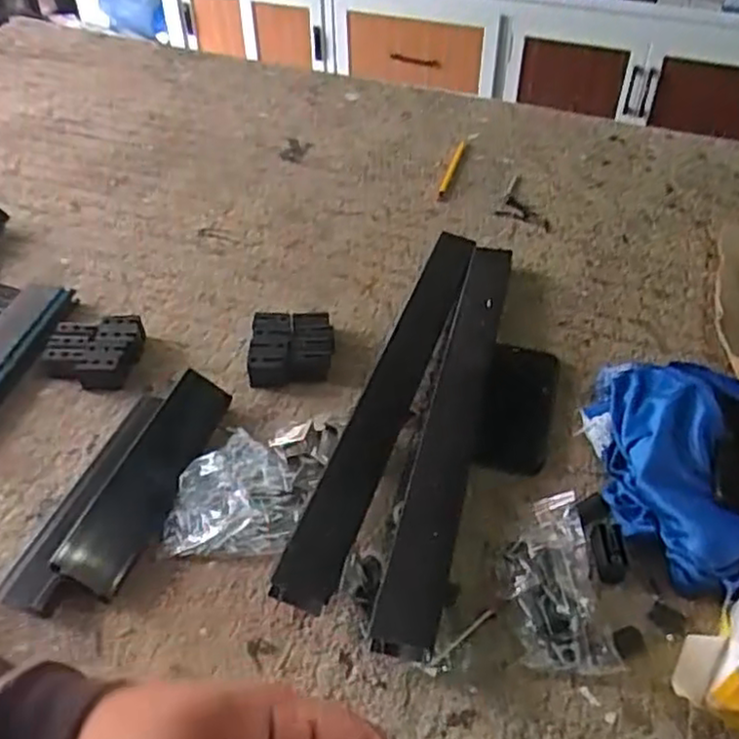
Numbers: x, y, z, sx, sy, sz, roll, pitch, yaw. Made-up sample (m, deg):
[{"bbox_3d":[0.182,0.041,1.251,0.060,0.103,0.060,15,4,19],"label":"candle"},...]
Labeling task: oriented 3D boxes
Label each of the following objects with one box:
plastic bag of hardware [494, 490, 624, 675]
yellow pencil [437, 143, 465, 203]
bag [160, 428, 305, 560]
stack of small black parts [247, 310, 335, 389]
[{"bbox_3d":[0.149,0.175,0.591,0.075,0.029,0.145,-5,46,-3],"label":"plastic bag of hardware"},{"bbox_3d":[0.125,-0.305,1.088,0.012,0.005,0.171,11,47,13],"label":"yellow pencil"},{"bbox_3d":[-0.119,0.111,0.659,0.112,0.029,0.133,7,46,8],"label":"bag"},{"bbox_3d":[-0.086,-0.025,0.792,0.089,0.029,0.093,-2,46,0],"label":"stack of small black parts"}]

